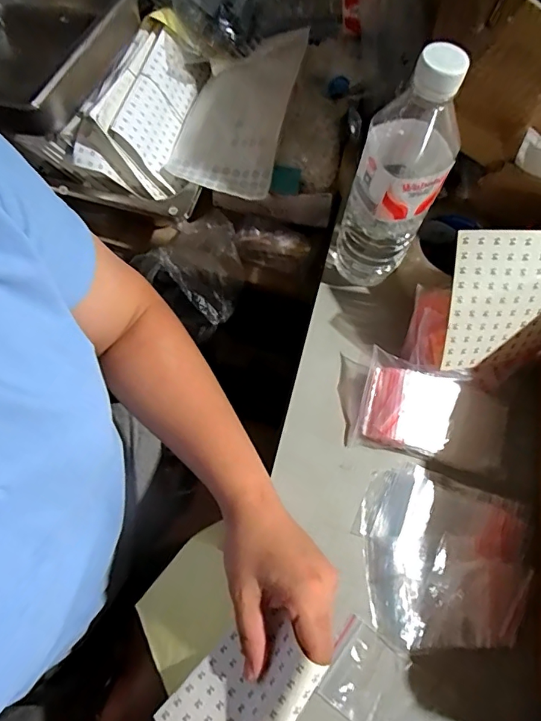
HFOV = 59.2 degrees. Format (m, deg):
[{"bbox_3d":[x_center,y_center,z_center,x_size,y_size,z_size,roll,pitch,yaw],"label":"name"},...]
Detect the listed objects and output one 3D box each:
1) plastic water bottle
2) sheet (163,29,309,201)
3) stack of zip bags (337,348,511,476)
[{"bbox_3d":[0.106,-0.150,0.410,0.071,0.220,0.066,30,68,10],"label":"plastic water bottle"},{"bbox_3d":[-0.041,-0.298,0.565,0.124,0.059,0.207,13,66,2],"label":"sheet"},{"bbox_3d":[0.142,0.046,0.433,0.156,0.028,0.083,13,66,2],"label":"stack of zip bags"}]

